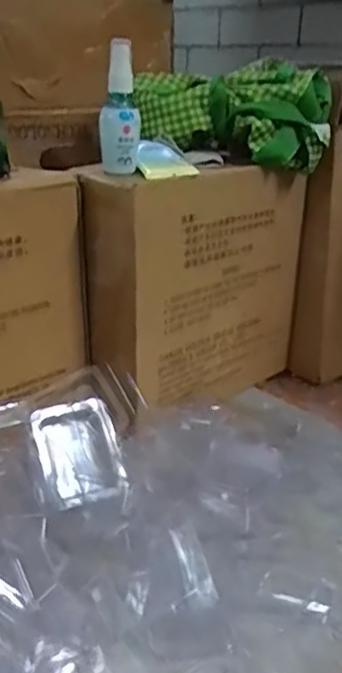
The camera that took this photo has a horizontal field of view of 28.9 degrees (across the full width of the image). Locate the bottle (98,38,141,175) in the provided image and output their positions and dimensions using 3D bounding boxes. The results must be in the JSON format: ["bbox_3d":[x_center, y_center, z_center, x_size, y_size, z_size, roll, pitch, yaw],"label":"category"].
[{"bbox_3d":[-0.049,-0.217,0.633,0.038,0.117,0.028,0,22,-4],"label":"bottle"}]

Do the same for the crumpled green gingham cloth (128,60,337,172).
[{"bbox_3d":[0.067,-0.250,0.744,0.217,0.095,0.088,9,23,17],"label":"crumpled green gingham cloth"}]

